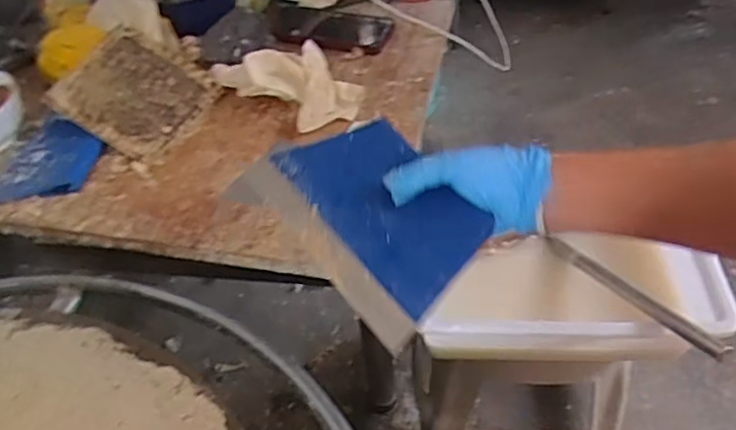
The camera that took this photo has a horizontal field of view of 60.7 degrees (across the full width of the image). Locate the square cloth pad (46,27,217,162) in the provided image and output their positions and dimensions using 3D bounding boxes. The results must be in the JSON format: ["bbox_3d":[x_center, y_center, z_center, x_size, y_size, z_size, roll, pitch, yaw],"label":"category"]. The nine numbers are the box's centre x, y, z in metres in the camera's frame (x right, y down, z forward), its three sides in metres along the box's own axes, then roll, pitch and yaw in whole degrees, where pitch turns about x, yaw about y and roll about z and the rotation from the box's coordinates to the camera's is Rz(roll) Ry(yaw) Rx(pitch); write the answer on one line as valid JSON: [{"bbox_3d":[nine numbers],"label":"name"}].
[{"bbox_3d":[-0.285,-0.152,0.762,0.167,0.024,0.149,28,62,7],"label":"square cloth pad"}]

